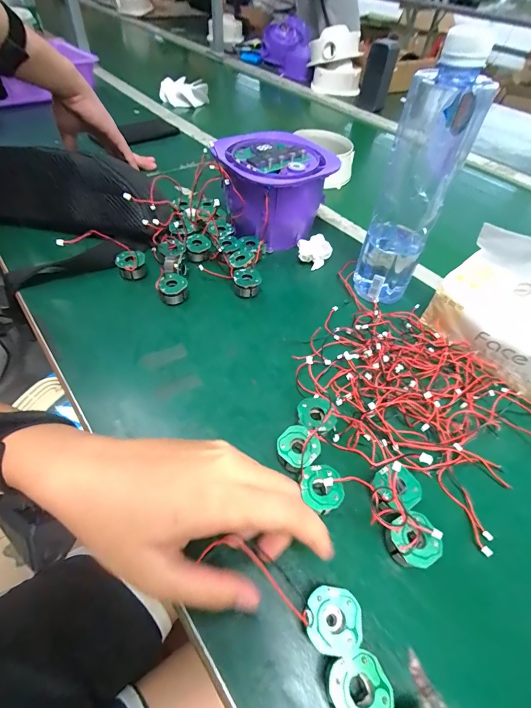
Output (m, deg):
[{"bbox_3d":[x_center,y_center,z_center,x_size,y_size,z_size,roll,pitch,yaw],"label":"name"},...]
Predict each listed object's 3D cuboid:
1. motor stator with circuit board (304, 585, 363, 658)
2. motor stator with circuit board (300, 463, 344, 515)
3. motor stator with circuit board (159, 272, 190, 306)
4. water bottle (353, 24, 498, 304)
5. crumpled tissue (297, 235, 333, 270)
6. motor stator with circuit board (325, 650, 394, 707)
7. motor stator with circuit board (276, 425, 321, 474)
[{"bbox_3d":[0.038,0.156,0.197,0.030,0.023,0.030,5,52,-2],"label":"motor stator with circuit board"},{"bbox_3d":[0.041,0.098,0.243,0.029,0.023,0.031,2,52,-3],"label":"motor stator with circuit board"},{"bbox_3d":[-0.100,-0.070,0.366,0.029,0.026,0.027,-6,52,-8],"label":"motor stator with circuit board"},{"bbox_3d":[0.140,-0.147,0.327,0.067,0.207,0.066,21,54,11],"label":"water bottle"},{"bbox_3d":[0.063,-0.133,0.428,0.040,0.021,0.047,4,51,-1],"label":"crumpled tissue"},{"bbox_3d":[0.048,0.179,0.178,0.032,0.020,0.030,2,52,-3],"label":"motor stator with circuit board"},{"bbox_3d":[0.023,0.076,0.258,0.030,0.022,0.033,2,52,-3],"label":"motor stator with circuit board"}]

